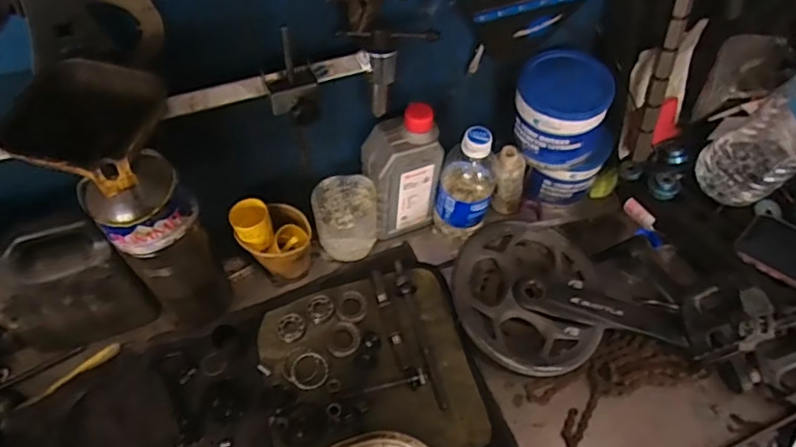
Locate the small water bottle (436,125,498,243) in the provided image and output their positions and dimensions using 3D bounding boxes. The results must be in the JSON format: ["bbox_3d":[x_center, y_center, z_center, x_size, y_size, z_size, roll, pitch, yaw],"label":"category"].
[{"bbox_3d":[0.080,-0.045,0.658,0.062,0.156,0.061,1,54,-1],"label":"small water bottle"}]

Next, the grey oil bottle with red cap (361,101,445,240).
[{"bbox_3d":[0.006,-0.056,0.649,0.081,0.171,0.051,-14,55,-11],"label":"grey oil bottle with red cap"}]

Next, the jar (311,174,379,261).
[{"bbox_3d":[-0.060,-0.005,0.657,0.071,0.079,0.062,-7,54,-7],"label":"jar"}]

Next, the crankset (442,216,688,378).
[{"bbox_3d":[0.182,0.073,0.640,0.243,0.050,0.171,-10,55,-8],"label":"crankset"}]

